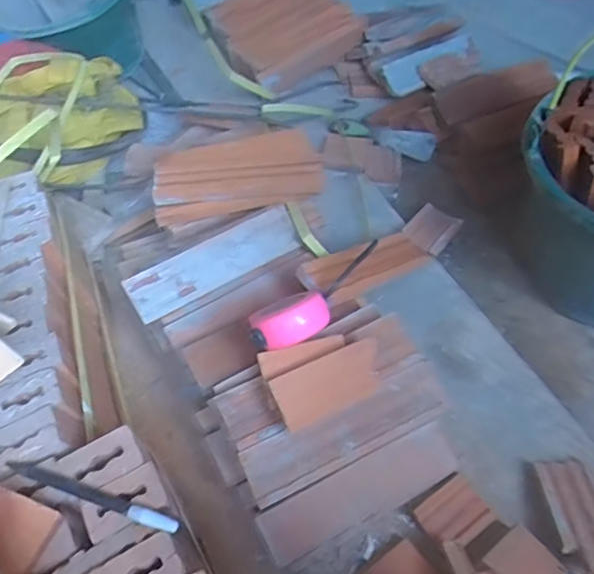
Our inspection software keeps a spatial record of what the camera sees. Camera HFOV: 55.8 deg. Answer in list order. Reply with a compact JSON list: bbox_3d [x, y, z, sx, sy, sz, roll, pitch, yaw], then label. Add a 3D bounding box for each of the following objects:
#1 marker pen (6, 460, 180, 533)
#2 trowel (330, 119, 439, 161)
[{"bbox_3d":[-0.161,0.162,0.439,0.151,0.007,0.011,16,58,14],"label":"marker pen"},{"bbox_3d":[0.142,-0.250,0.922,0.171,0.026,0.050,19,59,16],"label":"trowel"}]

